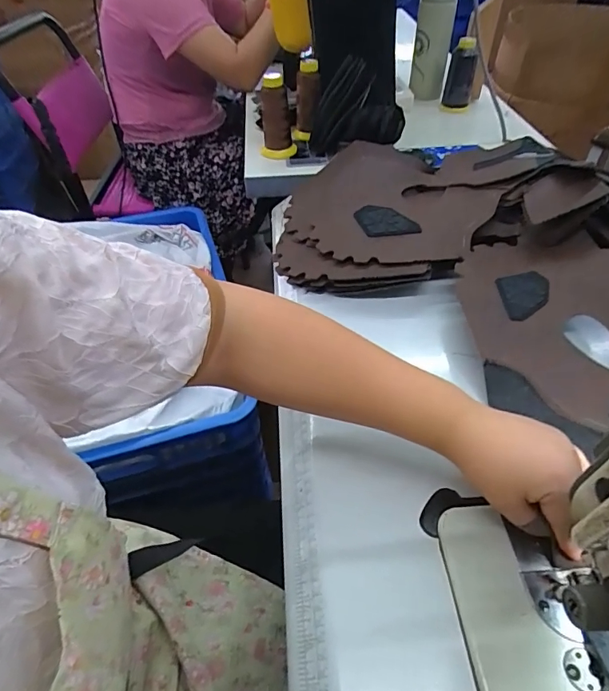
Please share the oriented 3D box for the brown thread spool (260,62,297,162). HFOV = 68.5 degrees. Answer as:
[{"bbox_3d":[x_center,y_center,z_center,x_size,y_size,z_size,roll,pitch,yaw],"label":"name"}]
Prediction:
[{"bbox_3d":[-0.048,-0.384,0.738,0.053,0.131,0.050,-1,46,1],"label":"brown thread spool"}]

